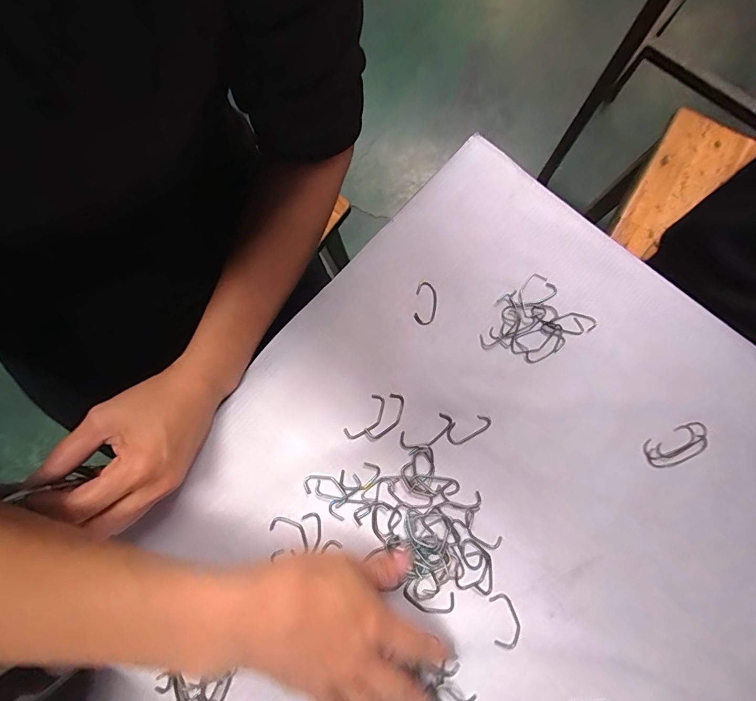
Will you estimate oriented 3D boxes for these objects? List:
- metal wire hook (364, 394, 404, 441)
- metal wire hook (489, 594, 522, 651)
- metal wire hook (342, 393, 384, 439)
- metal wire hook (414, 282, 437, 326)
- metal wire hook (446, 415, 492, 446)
[{"bbox_3d":[0.007,0.052,0.313,0.018,0.004,0.039,37,82,7],"label":"metal wire hook"},{"bbox_3d":[0.091,0.192,0.290,0.019,0.004,0.035,-3,79,0],"label":"metal wire hook"},{"bbox_3d":[-0.008,0.053,0.313,0.017,0.004,0.040,39,82,7],"label":"metal wire hook"},{"bbox_3d":[0.039,-0.038,0.330,0.017,0.004,0.036,7,79,2],"label":"metal wire hook"},{"bbox_3d":[0.069,0.060,0.316,0.036,0.004,0.017,-29,80,-5],"label":"metal wire hook"}]

